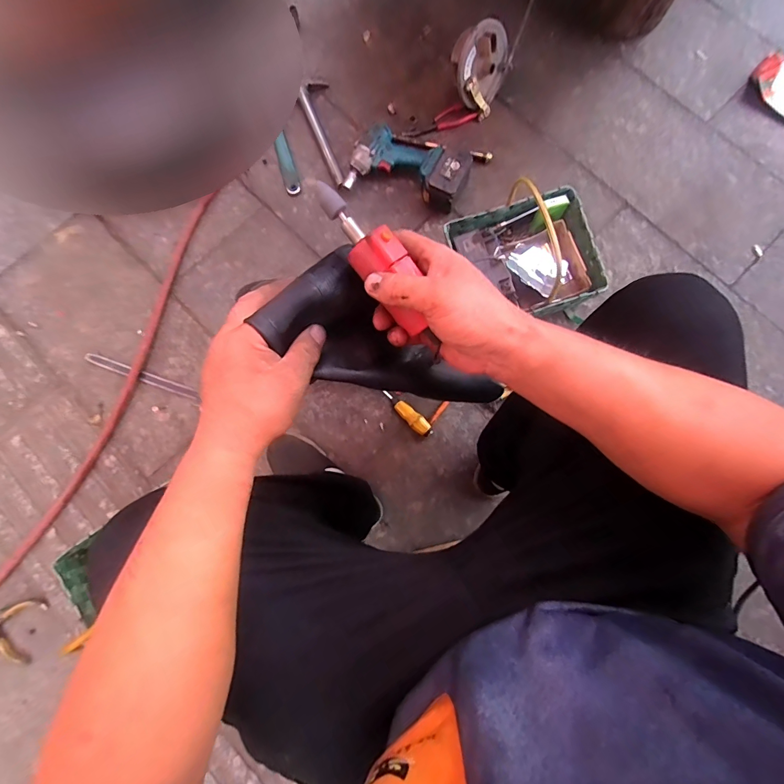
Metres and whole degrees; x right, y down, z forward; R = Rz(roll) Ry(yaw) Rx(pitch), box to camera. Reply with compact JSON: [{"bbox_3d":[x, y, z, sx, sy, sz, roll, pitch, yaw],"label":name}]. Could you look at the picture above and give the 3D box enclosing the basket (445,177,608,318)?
[{"bbox_3d":[0.273,-0.284,0.776,0.273,0.242,0.247,-18,80,-2],"label":"basket"}]

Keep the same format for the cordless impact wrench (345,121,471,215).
[{"bbox_3d":[0.041,-0.514,0.897,0.265,0.076,0.165,18,81,4],"label":"cordless impact wrench"}]

